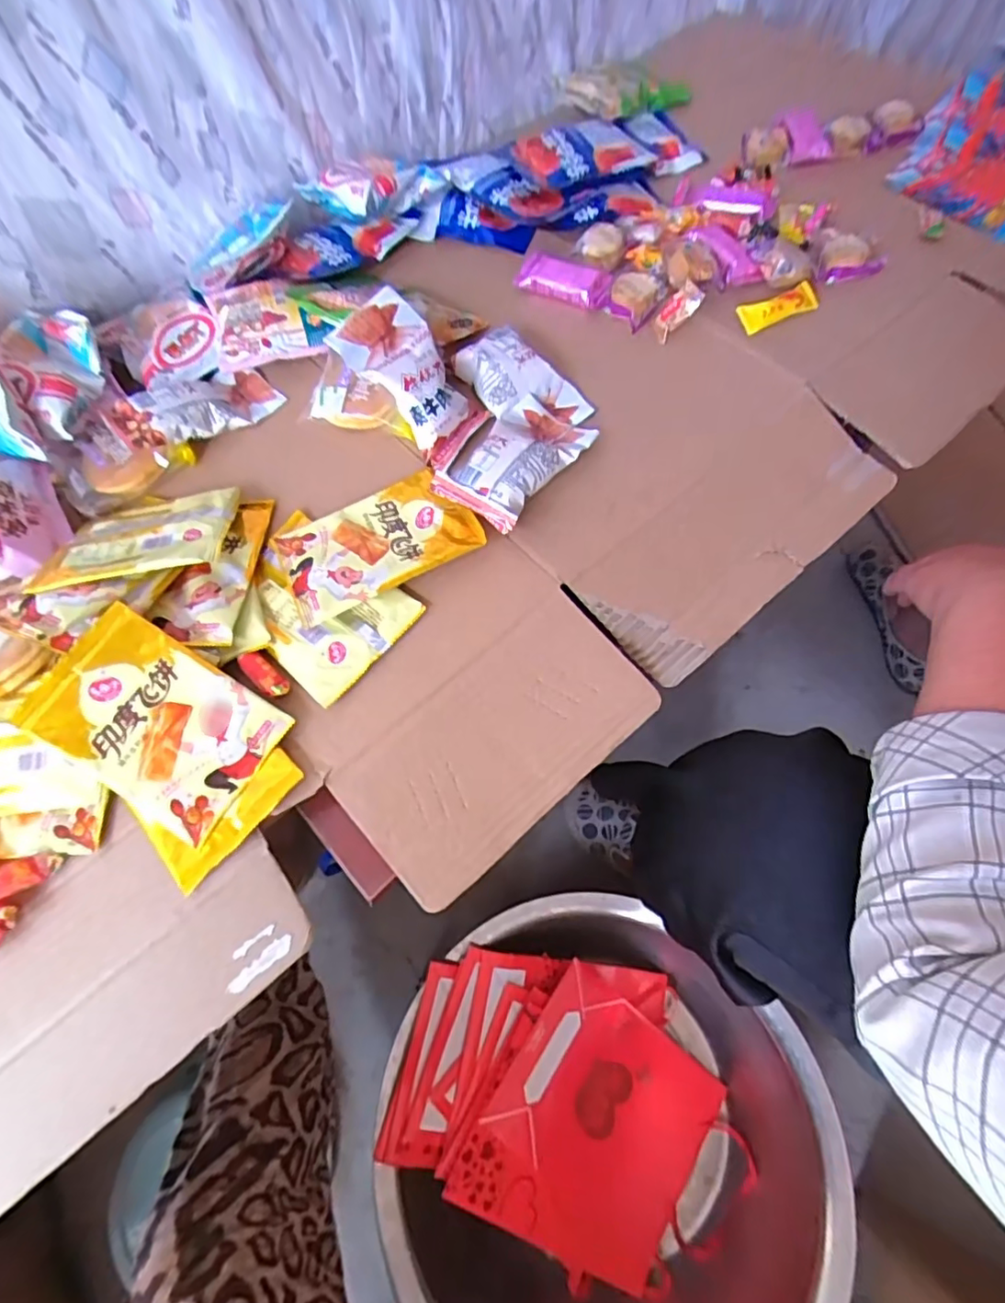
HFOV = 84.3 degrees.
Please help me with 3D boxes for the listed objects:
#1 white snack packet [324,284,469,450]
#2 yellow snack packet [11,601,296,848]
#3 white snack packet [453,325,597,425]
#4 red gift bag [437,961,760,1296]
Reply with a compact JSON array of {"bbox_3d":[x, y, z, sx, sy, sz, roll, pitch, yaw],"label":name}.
[{"bbox_3d":[-0.078,-0.233,0.460,0.114,0.038,0.075,40,70,-3],"label":"white snack packet"},{"bbox_3d":[-0.239,0.047,0.384,0.150,0.005,0.102,34,75,2],"label":"yellow snack packet"},{"bbox_3d":[0.015,-0.232,0.478,0.120,0.026,0.062,40,77,21],"label":"white snack packet"},{"bbox_3d":[0.111,0.536,0.617,0.271,0.021,0.240,43,66,-6],"label":"red gift bag"}]

